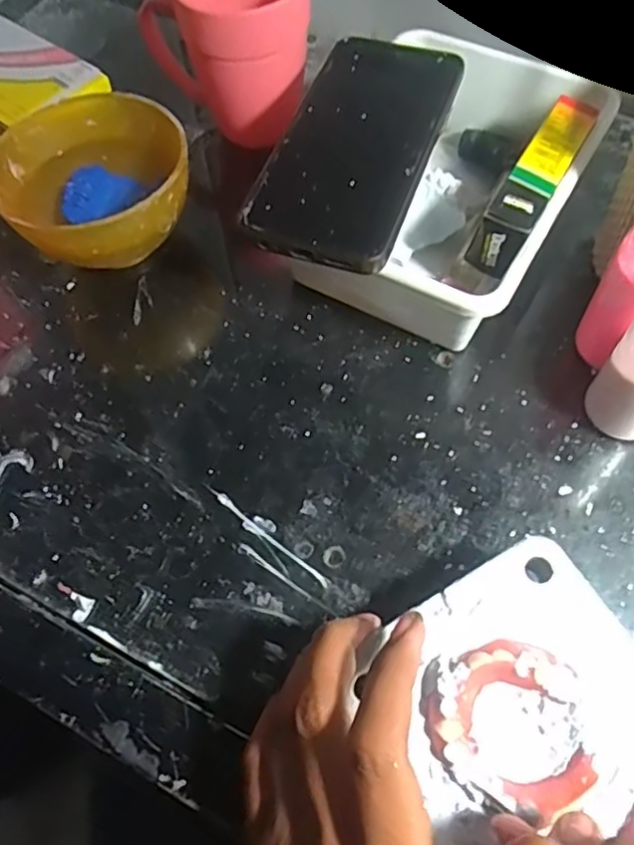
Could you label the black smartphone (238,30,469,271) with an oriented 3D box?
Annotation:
[{"bbox_3d":[0.023,-0.150,0.339,0.077,0.009,0.162,17,64,12],"label":"black smartphone"}]

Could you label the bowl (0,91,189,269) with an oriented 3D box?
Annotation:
[{"bbox_3d":[-0.128,-0.134,0.383,0.106,0.065,0.110,-1,62,2],"label":"bowl"}]

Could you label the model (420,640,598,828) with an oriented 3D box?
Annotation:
[{"bbox_3d":[0.070,0.110,0.231,0.056,0.013,0.057,-1,62,2],"label":"model"}]

